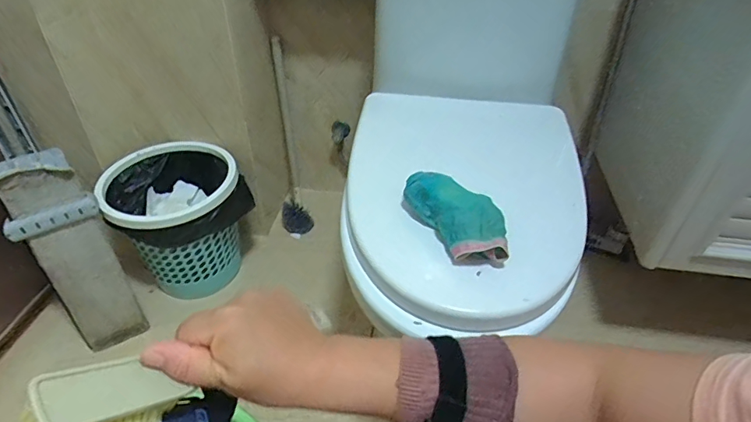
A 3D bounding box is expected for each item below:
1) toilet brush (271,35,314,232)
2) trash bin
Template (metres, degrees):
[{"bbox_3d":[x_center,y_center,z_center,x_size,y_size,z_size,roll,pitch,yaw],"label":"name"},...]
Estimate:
[{"bbox_3d":[-0.226,-0.179,1.170,0.075,0.497,0.080,-7,18,-9],"label":"toilet brush"},{"bbox_3d":[-0.434,0.026,1.030,0.252,0.273,0.252,0,40,0],"label":"trash bin"}]

